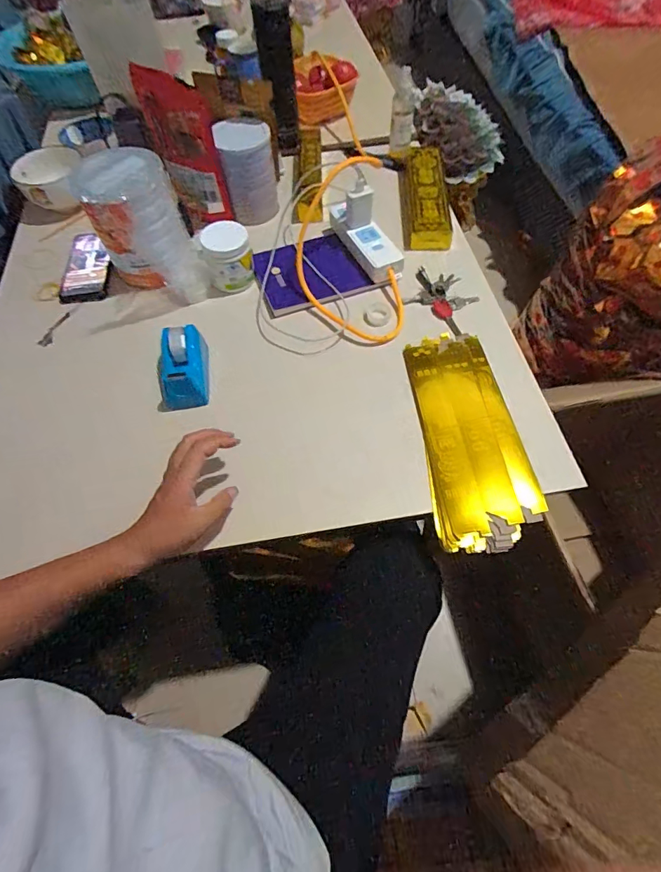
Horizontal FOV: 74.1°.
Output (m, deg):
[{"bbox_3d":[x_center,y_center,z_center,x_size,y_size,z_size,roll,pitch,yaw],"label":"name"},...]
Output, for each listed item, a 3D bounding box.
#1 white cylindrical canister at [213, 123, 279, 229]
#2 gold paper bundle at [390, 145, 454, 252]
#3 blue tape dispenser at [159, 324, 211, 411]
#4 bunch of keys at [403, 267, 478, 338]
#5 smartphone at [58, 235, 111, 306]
[{"bbox_3d":[-0.137,-0.452,0.757,0.085,0.143,0.077,-8,60,-1],"label":"white cylindrical canister"},{"bbox_3d":[0.166,-0.440,0.797,0.083,0.032,0.270,0,60,3],"label":"gold paper bundle"},{"bbox_3d":[-0.196,-0.092,0.595,0.069,0.055,0.100,-7,60,-1],"label":"blue tape dispenser"},{"bbox_3d":[0.169,-0.214,0.687,0.109,0.015,0.115,24,64,16],"label":"bunch of keys"},{"bbox_3d":[-0.410,-0.294,0.744,0.087,0.016,0.164,-12,60,-3],"label":"smartphone"}]

